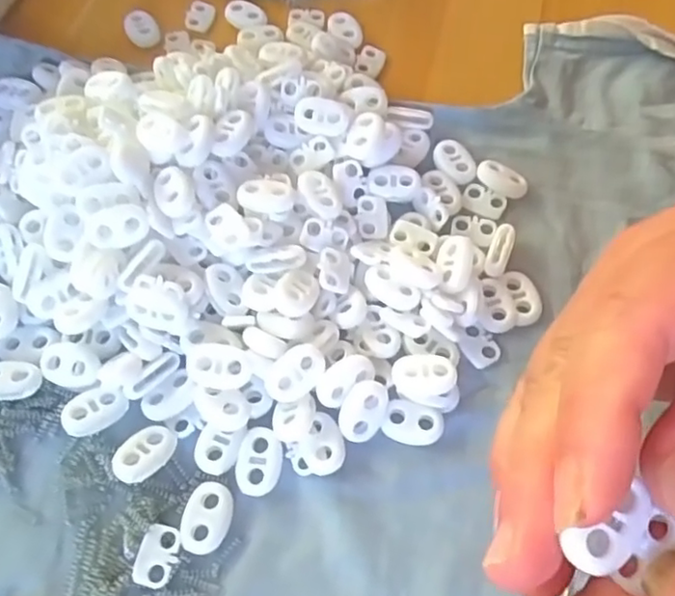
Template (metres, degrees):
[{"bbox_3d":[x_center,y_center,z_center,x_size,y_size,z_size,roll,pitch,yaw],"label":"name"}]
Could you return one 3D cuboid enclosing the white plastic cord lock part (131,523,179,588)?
[{"bbox_3d":[-0.057,0.082,0.198,0.012,0.004,0.018,17,66,6],"label":"white plastic cord lock part"}]

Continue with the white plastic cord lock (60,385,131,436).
[{"bbox_3d":[-0.084,0.039,0.215,0.022,0.006,0.014,-27,69,-13],"label":"white plastic cord lock"}]

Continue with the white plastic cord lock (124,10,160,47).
[{"bbox_3d":[-0.097,-0.133,0.307,0.015,0.006,0.019,-23,68,-12],"label":"white plastic cord lock"}]

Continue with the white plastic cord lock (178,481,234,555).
[{"bbox_3d":[-0.043,0.071,0.203,0.015,0.004,0.022,15,66,5],"label":"white plastic cord lock"}]

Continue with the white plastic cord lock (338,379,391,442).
[{"bbox_3d":[0.009,0.039,0.215,0.015,0.008,0.020,31,68,11],"label":"white plastic cord lock"}]

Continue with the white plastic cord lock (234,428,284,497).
[{"bbox_3d":[-0.026,0.054,0.209,0.015,0.004,0.021,11,66,3],"label":"white plastic cord lock"}]

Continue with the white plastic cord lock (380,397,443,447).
[{"bbox_3d":[0.026,0.044,0.217,0.020,0.004,0.014,15,66,5],"label":"white plastic cord lock"}]

